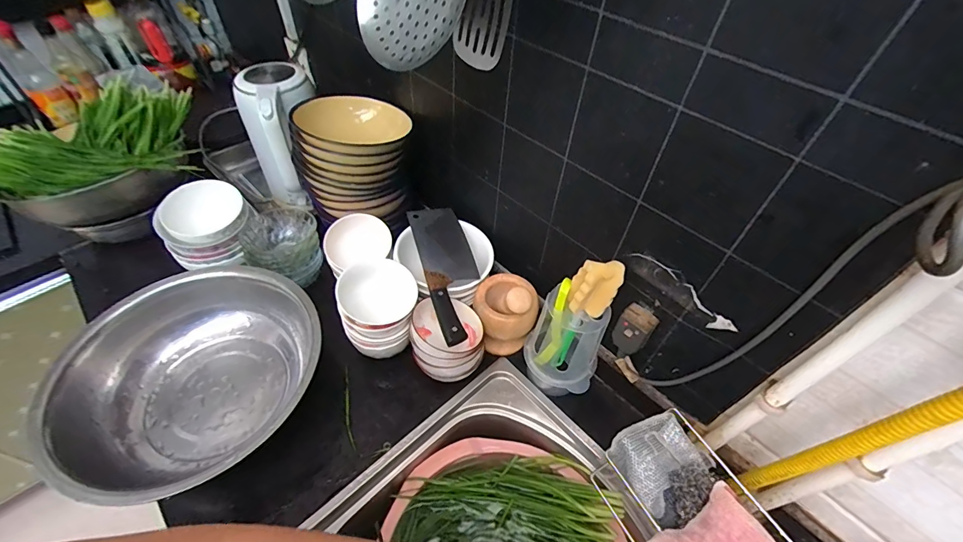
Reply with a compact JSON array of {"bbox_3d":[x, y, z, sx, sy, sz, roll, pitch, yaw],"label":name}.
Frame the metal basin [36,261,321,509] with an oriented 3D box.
[{"bbox_3d":[-0.391,0.149,0.595,0.303,0.119,0.329,2,49,-2],"label":"metal basin"}]

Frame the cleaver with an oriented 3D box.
[{"bbox_3d":[-0.053,-0.012,0.665,0.085,0.025,0.290,-12,51,-13],"label":"cleaver"}]

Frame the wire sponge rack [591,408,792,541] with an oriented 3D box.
[{"bbox_3d":[0.216,0.242,0.421,0.141,0.053,0.180,-18,53,-18],"label":"wire sponge rack"}]

